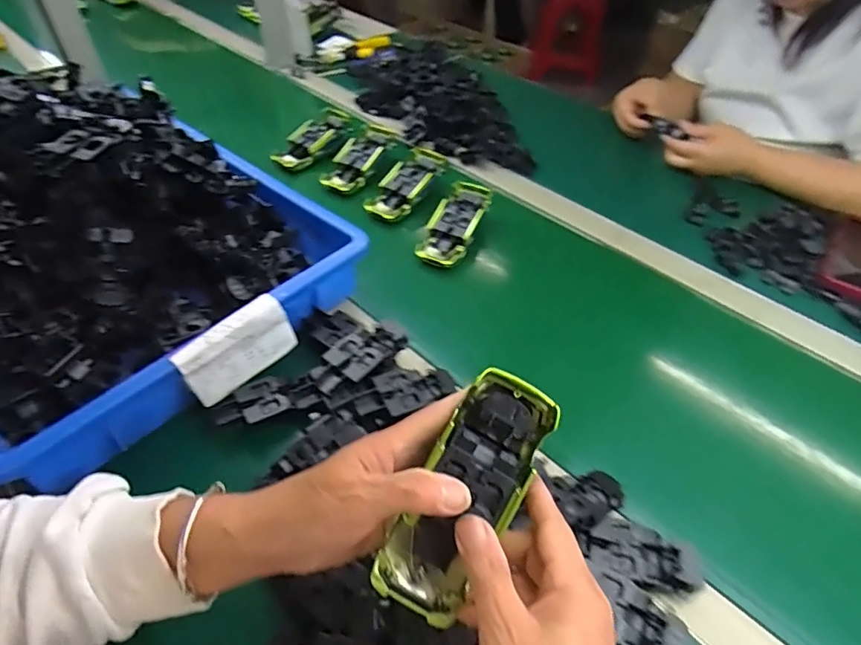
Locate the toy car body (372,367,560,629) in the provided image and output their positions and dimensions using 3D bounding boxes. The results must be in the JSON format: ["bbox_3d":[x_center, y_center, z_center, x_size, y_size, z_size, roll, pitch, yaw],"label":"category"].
[{"bbox_3d":[0.021,0.093,0.288,0.051,0.030,0.133,28,79,20],"label":"toy car body"}]

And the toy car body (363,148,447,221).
[{"bbox_3d":[-0.030,-0.198,0.728,0.056,0.021,0.141,29,67,20],"label":"toy car body"}]

